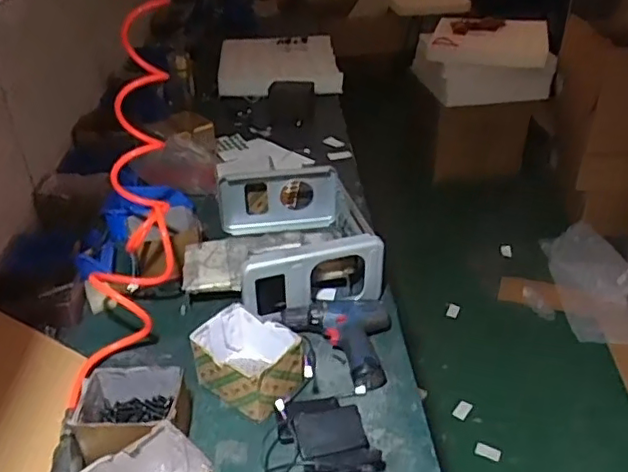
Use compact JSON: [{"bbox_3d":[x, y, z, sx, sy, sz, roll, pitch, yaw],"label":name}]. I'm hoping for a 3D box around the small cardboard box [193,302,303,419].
[{"bbox_3d":[-0.099,0.193,0.931,0.157,0.092,0.125,19,38,28],"label":"small cardboard box"}]

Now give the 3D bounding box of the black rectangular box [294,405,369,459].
[{"bbox_3d":[0.024,0.279,0.856,0.098,0.025,0.071,-3,51,-11],"label":"black rectangular box"}]

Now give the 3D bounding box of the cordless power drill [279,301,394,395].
[{"bbox_3d":[0.038,0.176,0.995,0.179,0.061,0.179,0,33,2],"label":"cordless power drill"}]

